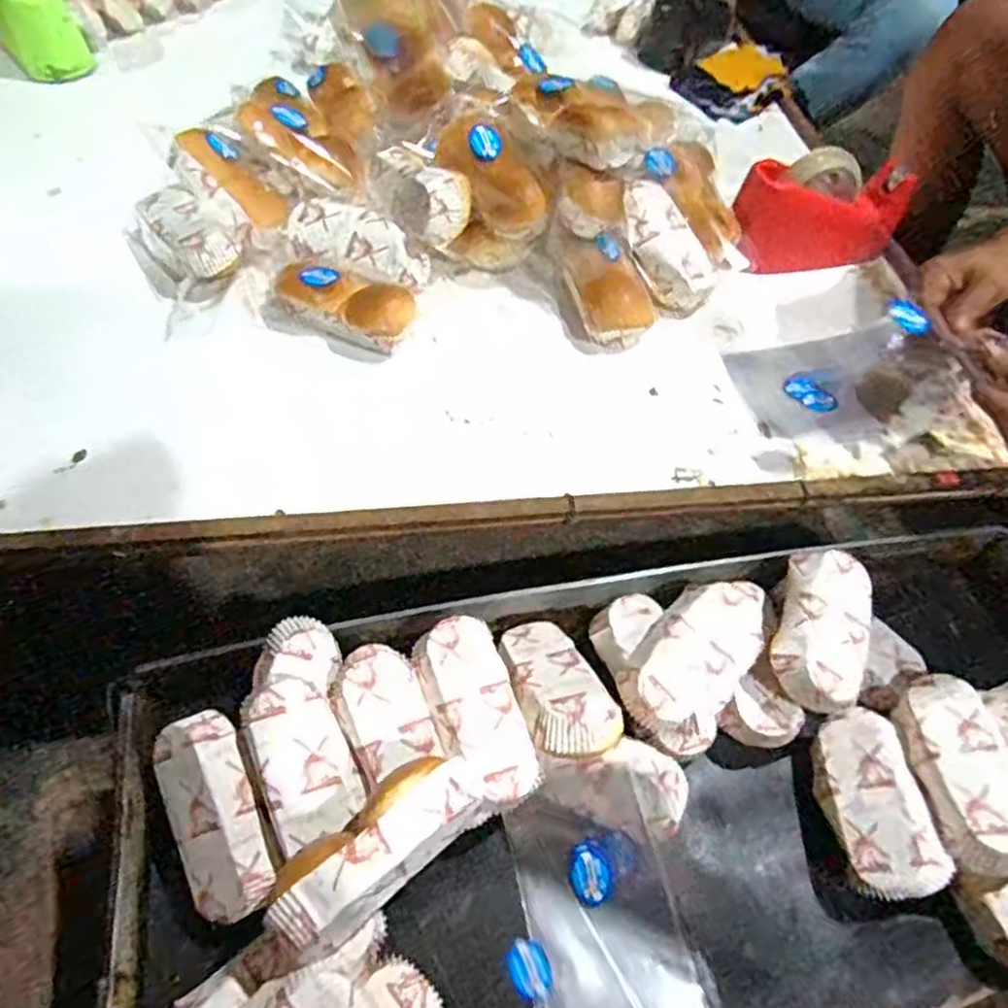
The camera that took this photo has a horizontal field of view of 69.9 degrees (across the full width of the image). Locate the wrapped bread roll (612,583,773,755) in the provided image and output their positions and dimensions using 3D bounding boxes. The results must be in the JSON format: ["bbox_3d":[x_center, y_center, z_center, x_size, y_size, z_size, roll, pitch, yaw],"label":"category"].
[{"bbox_3d":[0.167,0.124,0.597,0.090,0.059,0.168,34,59,18],"label":"wrapped bread roll"}]

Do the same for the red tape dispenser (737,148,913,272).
[{"bbox_3d":[0.360,-0.332,0.837,0.222,0.119,0.088,-16,57,-15],"label":"red tape dispenser"}]

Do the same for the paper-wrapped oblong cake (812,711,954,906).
[{"bbox_3d":[0.291,0.236,0.568,0.072,0.042,0.136,-24,42,17],"label":"paper-wrapped oblong cake"}]

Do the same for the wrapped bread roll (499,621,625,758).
[{"bbox_3d":[0.041,0.145,0.580,0.071,0.049,0.139,-12,27,-13],"label":"wrapped bread roll"}]

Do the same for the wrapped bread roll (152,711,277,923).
[{"bbox_3d":[-0.204,0.217,0.506,0.063,0.029,0.133,-27,79,17],"label":"wrapped bread roll"}]

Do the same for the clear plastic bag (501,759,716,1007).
[{"bbox_3d":[0.075,0.307,0.517,0.122,0.058,0.211,-11,58,-12],"label":"clear plastic bag"}]

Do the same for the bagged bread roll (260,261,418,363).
[{"bbox_3d":[-0.160,-0.194,0.702,0.152,0.054,0.081,24,56,12],"label":"bagged bread roll"}]

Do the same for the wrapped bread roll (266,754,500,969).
[{"bbox_3d":[-0.077,0.216,0.450,0.136,0.068,0.056,-29,62,-23],"label":"wrapped bread roll"}]

